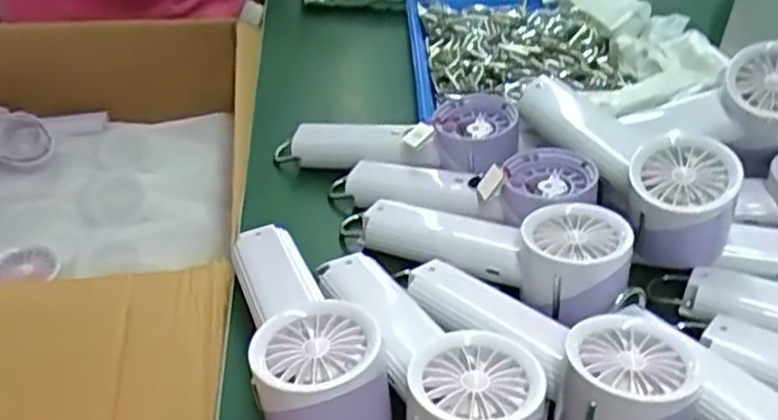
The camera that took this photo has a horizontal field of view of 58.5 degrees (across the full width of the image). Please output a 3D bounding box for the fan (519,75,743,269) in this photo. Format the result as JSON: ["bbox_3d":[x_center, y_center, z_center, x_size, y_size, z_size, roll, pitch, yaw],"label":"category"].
[{"bbox_3d":[0.151,-0.035,0.468,0.060,0.067,0.172,-14,40,-20],"label":"fan"}]

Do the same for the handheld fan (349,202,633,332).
[{"bbox_3d":[0.056,0.021,0.449,0.197,0.045,0.062,10,35,35],"label":"handheld fan"}]

